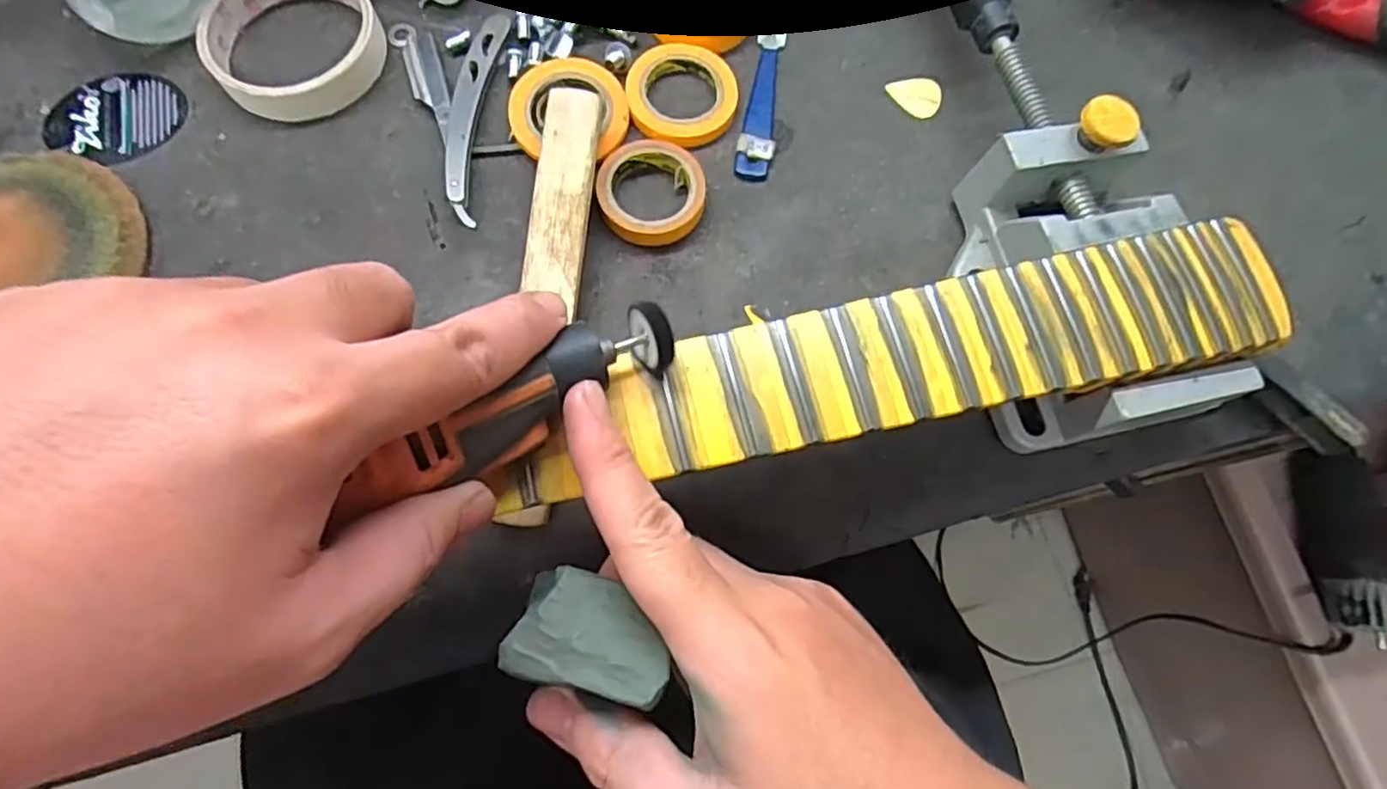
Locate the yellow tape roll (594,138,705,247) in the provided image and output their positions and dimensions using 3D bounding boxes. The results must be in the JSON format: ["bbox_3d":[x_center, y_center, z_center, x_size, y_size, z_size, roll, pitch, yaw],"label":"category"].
[{"bbox_3d":[-0.020,-0.098,0.334,0.051,0.013,0.052,1,74,-2],"label":"yellow tape roll"}]

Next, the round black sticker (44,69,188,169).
[{"bbox_3d":[-0.291,-0.140,0.345,0.060,0.004,0.054,-42,80,-12],"label":"round black sticker"}]

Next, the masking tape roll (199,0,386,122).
[{"bbox_3d":[-0.204,-0.182,0.350,0.082,0.019,0.084,1,74,-2],"label":"masking tape roll"}]

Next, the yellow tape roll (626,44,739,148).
[{"bbox_3d":[-0.006,-0.155,0.352,0.056,0.012,0.058,1,74,-2],"label":"yellow tape roll"}]

